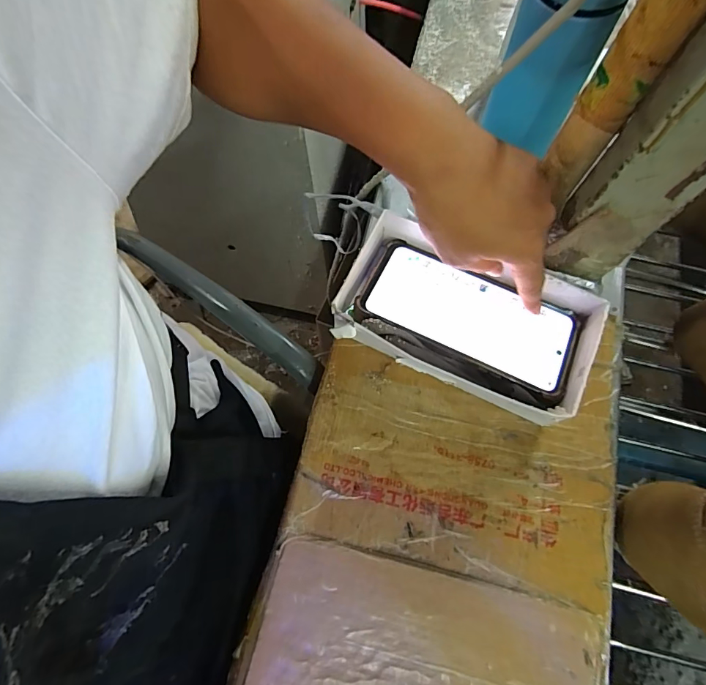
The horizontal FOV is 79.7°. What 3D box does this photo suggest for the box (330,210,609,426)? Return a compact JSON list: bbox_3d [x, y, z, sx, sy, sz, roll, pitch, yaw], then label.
[{"bbox_3d":[0.086,-0.018,0.337,0.185,0.049,0.108,21,72,8],"label":"box"}]

